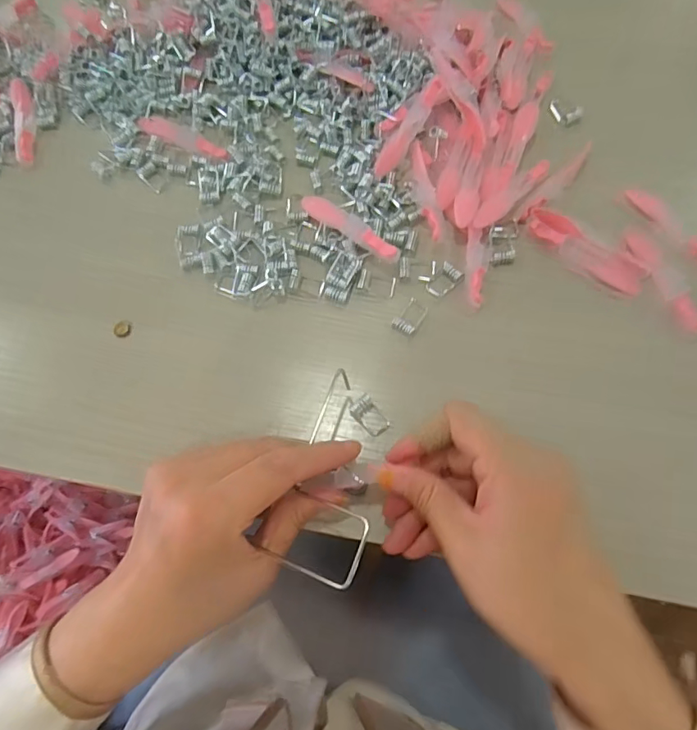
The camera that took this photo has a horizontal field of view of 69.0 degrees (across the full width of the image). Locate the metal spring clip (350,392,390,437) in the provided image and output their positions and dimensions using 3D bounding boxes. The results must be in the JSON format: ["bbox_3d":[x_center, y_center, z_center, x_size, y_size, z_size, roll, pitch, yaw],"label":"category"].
[{"bbox_3d":[0.012,0.029,0.289,0.015,0.007,0.022,-39,73,-12],"label":"metal spring clip"}]

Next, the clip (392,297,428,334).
[{"bbox_3d":[0.038,-0.030,0.312,0.014,0.008,0.023,31,74,13],"label":"clip"}]

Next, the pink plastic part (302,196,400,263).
[{"bbox_3d":[0.000,-0.090,0.328,0.076,0.012,0.015,37,75,14],"label":"pink plastic part"}]

